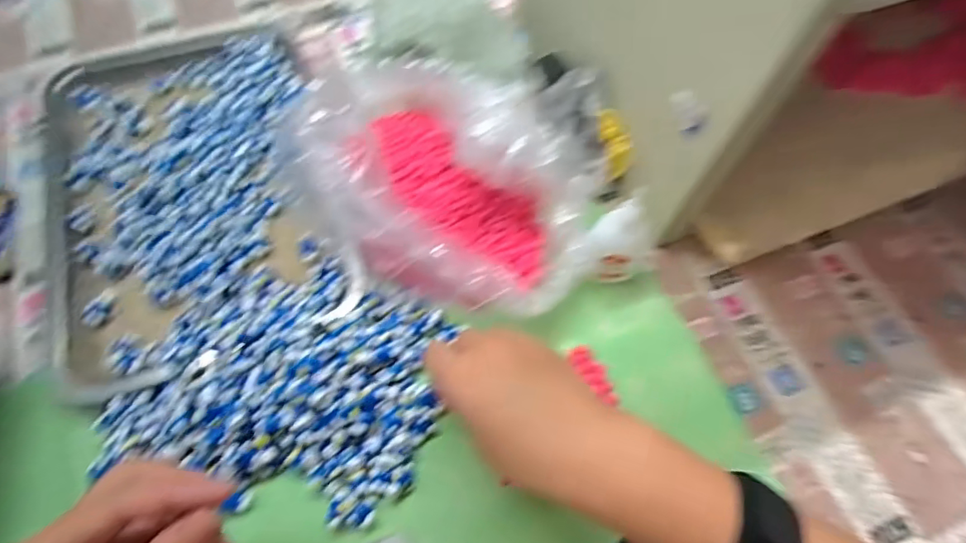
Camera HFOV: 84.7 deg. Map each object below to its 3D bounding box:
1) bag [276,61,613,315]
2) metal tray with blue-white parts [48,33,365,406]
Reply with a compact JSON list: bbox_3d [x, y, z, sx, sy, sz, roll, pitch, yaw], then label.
[{"bbox_3d":[-0.031,-0.080,0.397,0.248,0.091,0.173,30,67,11],"label":"bag"},{"bbox_3d":[-0.244,-0.073,0.436,0.224,0.051,0.339,-23,63,-2],"label":"metal tray with blue-white parts"}]

